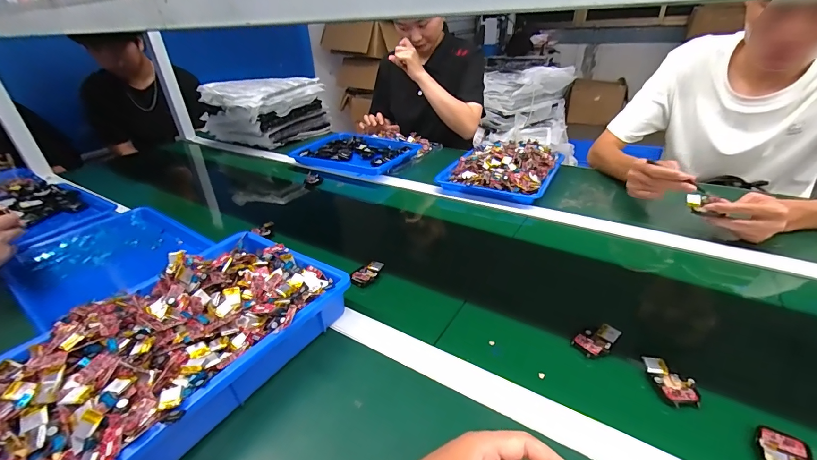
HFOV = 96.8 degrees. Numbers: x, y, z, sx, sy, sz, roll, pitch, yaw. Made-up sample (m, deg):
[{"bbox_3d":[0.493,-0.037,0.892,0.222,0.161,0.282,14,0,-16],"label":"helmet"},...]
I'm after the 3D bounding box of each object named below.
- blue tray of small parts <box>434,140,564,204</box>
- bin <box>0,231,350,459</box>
[{"bbox_3d":[0.239,-0.158,0.921,0.251,0.073,0.274,16,37,30],"label":"blue tray of small parts"},{"bbox_3d":[-0.279,0.132,0.434,0.243,0.079,0.375,17,37,30],"label":"bin"}]

